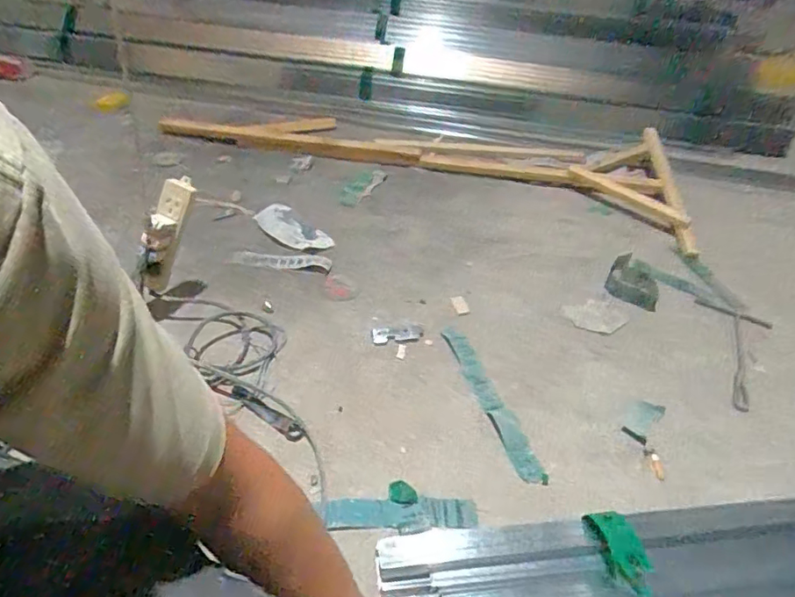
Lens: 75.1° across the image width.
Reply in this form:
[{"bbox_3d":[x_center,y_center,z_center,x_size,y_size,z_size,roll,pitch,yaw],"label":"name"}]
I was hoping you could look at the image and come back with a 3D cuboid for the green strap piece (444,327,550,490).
[{"bbox_3d":[0.156,0.165,0.865,0.044,0.007,0.326,-11,43,-16],"label":"green strap piece"}]

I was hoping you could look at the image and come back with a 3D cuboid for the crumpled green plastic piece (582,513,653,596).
[{"bbox_3d":[0.281,0.317,0.652,0.043,0.024,0.104,-5,42,-10],"label":"crumpled green plastic piece"}]

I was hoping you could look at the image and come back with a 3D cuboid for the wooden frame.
[{"bbox_3d":[0.089,-0.439,1.536,1.412,0.079,0.448,12,42,9],"label":"wooden frame"}]

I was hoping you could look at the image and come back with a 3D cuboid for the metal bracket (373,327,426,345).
[{"bbox_3d":[0.001,0.068,0.964,0.093,0.013,0.030,-5,42,-10],"label":"metal bracket"}]

